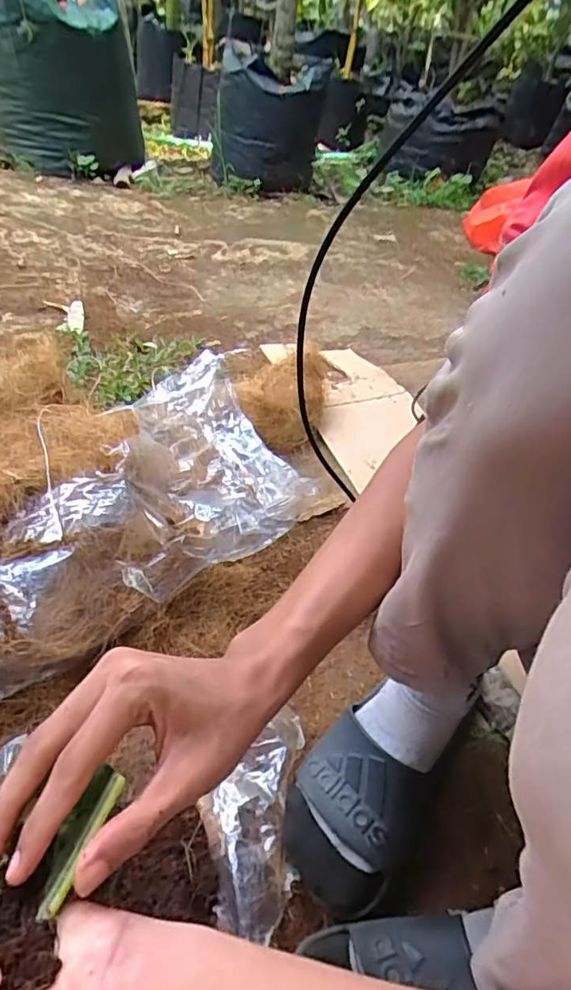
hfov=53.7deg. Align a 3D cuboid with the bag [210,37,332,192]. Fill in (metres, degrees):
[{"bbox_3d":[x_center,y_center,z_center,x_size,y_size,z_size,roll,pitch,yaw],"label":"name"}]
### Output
[{"bbox_3d":[-0.053,-1.080,1.627,0.323,0.299,0.342,3,46,-4],"label":"bag"}]

